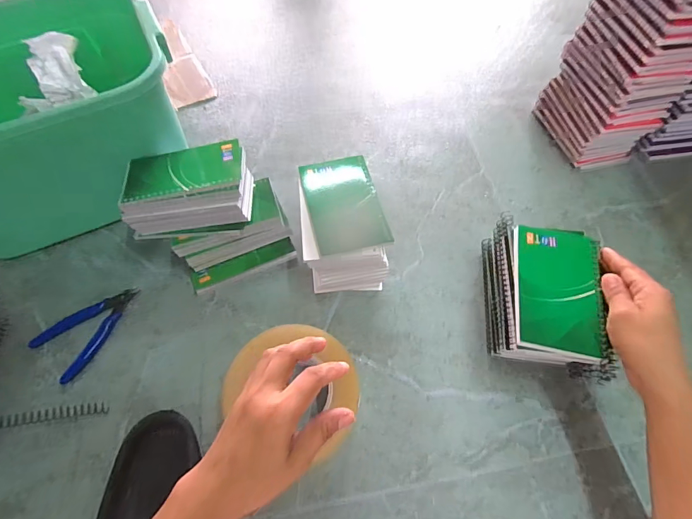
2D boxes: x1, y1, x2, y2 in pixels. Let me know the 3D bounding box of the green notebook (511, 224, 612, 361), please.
[{"bbox_3d":[0.209,0.027,0.399,0.083,0.009,0.133,8,60,6],"label":"green notebook"}]

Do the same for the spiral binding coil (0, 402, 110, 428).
[{"bbox_3d":[-0.325,0.168,0.439,0.140,0.011,0.015,-7,60,-3],"label":"spiral binding coil"}]

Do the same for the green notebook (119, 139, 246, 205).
[{"bbox_3d":[-0.184,-0.100,0.463,0.133,0.016,0.074,-10,61,-5],"label":"green notebook"}]

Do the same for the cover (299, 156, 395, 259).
[{"bbox_3d":[-0.004,-0.066,0.461,0.078,0.009,0.131,-11,61,-6],"label":"cover"}]

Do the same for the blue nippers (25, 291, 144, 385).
[{"bbox_3d":[-0.303,0.076,0.484,0.070,0.008,0.119,34,66,19],"label":"blue nippers"}]

